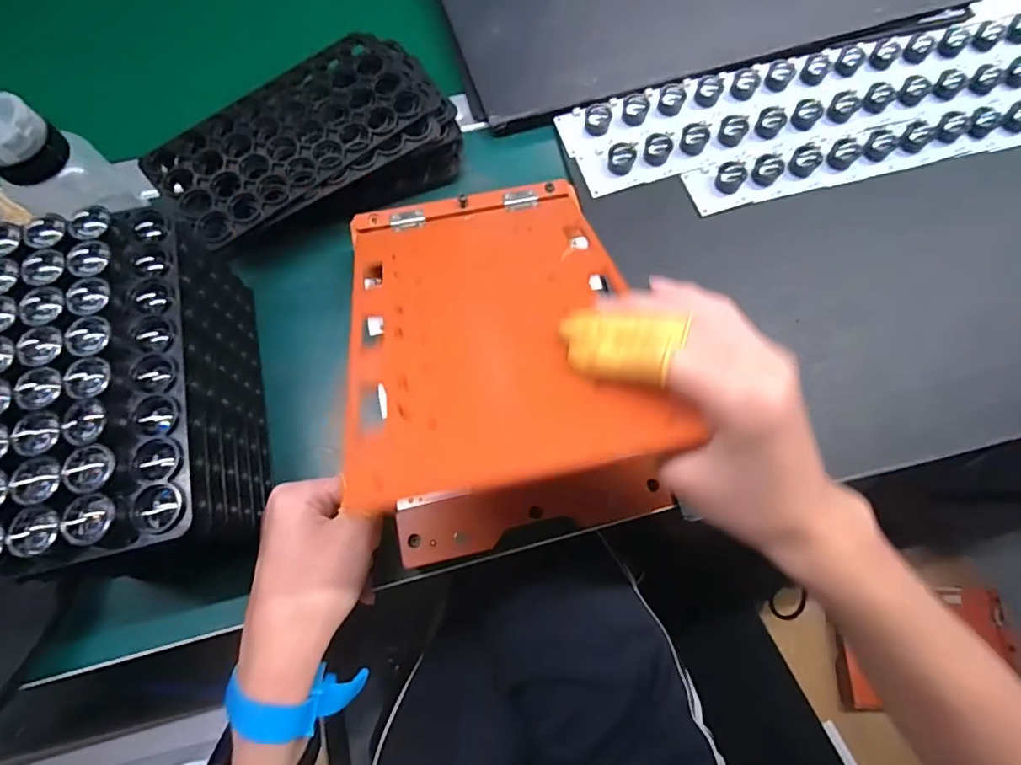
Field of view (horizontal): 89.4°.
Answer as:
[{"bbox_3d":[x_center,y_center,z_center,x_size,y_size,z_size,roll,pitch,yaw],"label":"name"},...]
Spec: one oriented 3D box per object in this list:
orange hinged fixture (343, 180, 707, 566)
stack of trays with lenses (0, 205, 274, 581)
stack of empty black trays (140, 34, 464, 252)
[{"bbox_3d":[-0.011,-0.033,0.304,0.156,0.111,0.243,-11,74,-3],"label":"orange hinged fixture"},{"bbox_3d":[-0.218,0.012,0.310,0.094,0.120,0.195,-16,73,-5],"label":"stack of trays with lenses"},{"bbox_3d":[-0.161,-0.175,0.402,0.198,0.052,0.123,-34,77,-9],"label":"stack of empty black trays"}]

